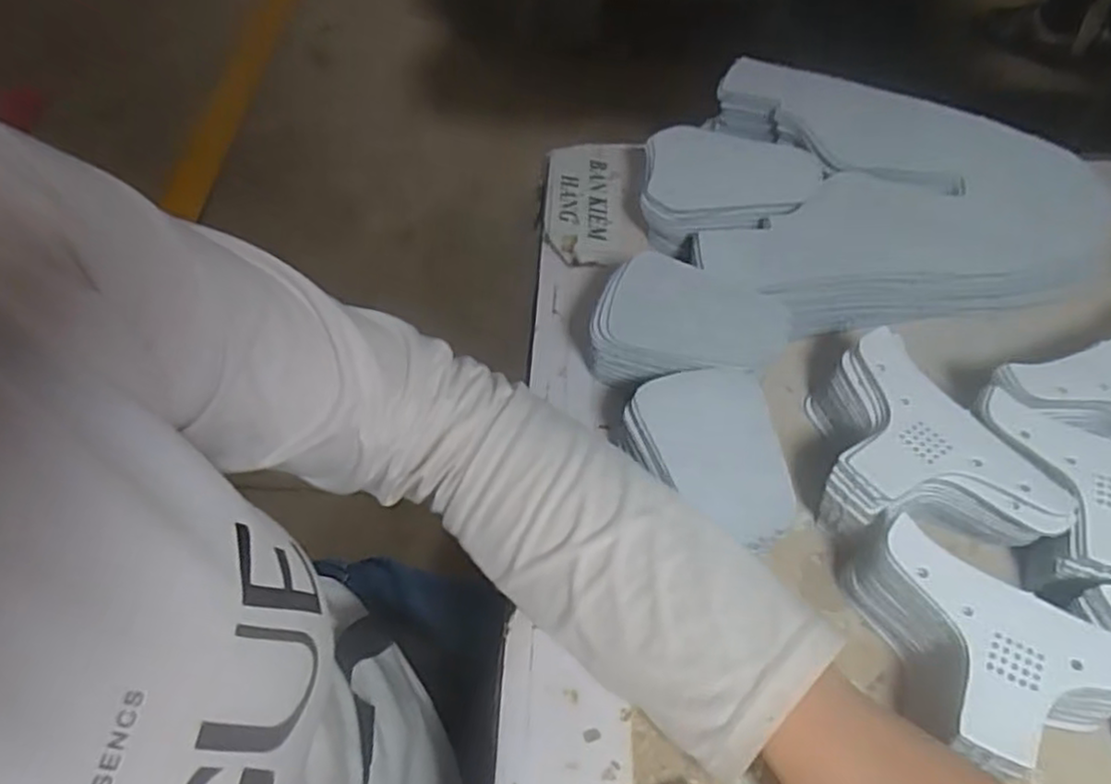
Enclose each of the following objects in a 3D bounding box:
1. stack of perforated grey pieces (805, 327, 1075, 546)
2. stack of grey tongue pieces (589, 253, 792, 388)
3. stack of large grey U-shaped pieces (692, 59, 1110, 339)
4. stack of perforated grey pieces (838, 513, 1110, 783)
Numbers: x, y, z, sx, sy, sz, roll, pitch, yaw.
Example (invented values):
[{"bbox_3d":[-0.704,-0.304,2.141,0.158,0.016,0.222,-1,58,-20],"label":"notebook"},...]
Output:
[{"bbox_3d":[0.189,0.029,0.384,0.104,0.057,0.102,7,57,4],"label":"stack of perforated grey pieces"},{"bbox_3d":[0.074,-0.028,0.422,0.101,0.053,0.072,22,59,13],"label":"stack of grey tongue pieces"},{"bbox_3d":[0.213,-0.137,0.495,0.247,0.056,0.226,2,57,1],"label":"stack of large grey U-shaped pieces"},{"bbox_3d":[0.184,0.124,0.322,0.126,0.058,0.082,28,61,17],"label":"stack of perforated grey pieces"}]

